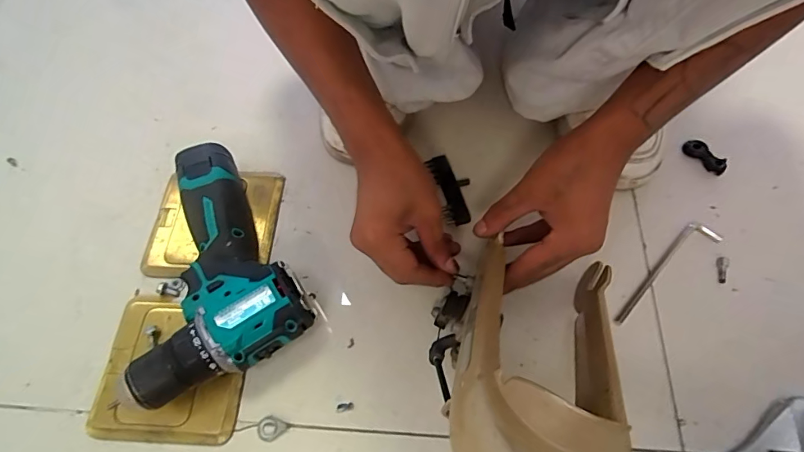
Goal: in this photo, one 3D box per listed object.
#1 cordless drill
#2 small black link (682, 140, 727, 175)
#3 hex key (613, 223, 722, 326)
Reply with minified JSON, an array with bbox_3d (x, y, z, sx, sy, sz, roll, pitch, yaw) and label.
[{"bbox_3d":[-0.174,0.036,0.389,0.136,0.064,0.199,-27,65,-10],"label":"cordless drill"},{"bbox_3d":[0.305,-0.070,0.448,0.016,0.016,0.044,-29,66,-12],"label":"small black link"},{"bbox_3d":[0.237,0.039,0.403,0.142,0.005,0.027,-34,67,-14],"label":"hex key"}]

